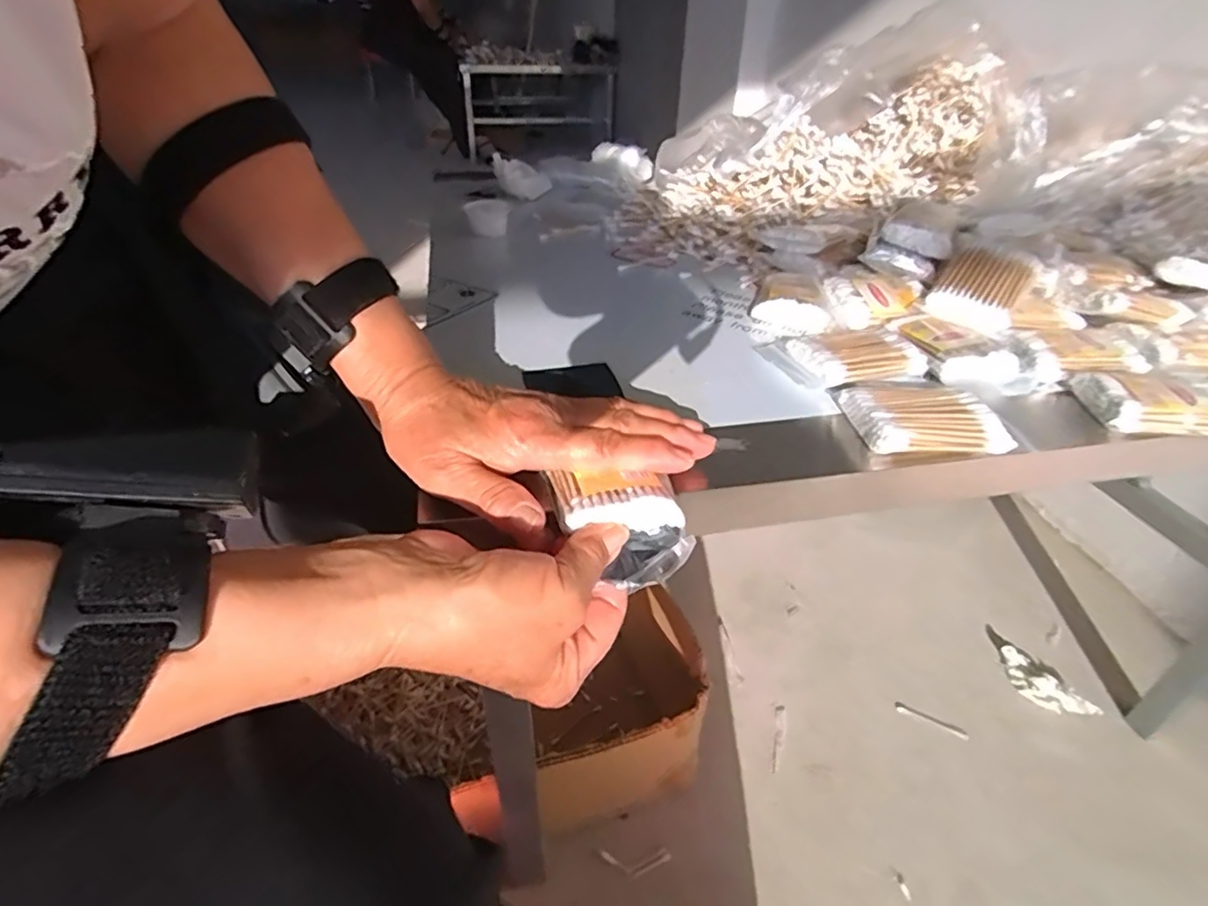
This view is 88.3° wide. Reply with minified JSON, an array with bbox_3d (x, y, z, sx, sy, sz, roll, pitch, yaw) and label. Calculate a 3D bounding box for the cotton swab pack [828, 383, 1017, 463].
[{"bbox_3d":[0.186,-0.019,0.370,0.075,0.027,0.061,-2,35,-6],"label":"cotton swab pack"}]

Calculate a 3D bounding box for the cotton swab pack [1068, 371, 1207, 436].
[{"bbox_3d":[0.342,-0.032,0.385,0.074,0.019,0.052,5,35,3],"label":"cotton swab pack"}]

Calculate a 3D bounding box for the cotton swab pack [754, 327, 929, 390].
[{"bbox_3d":[0.162,-0.070,0.429,0.089,0.019,0.069,-7,36,-14],"label":"cotton swab pack"}]

